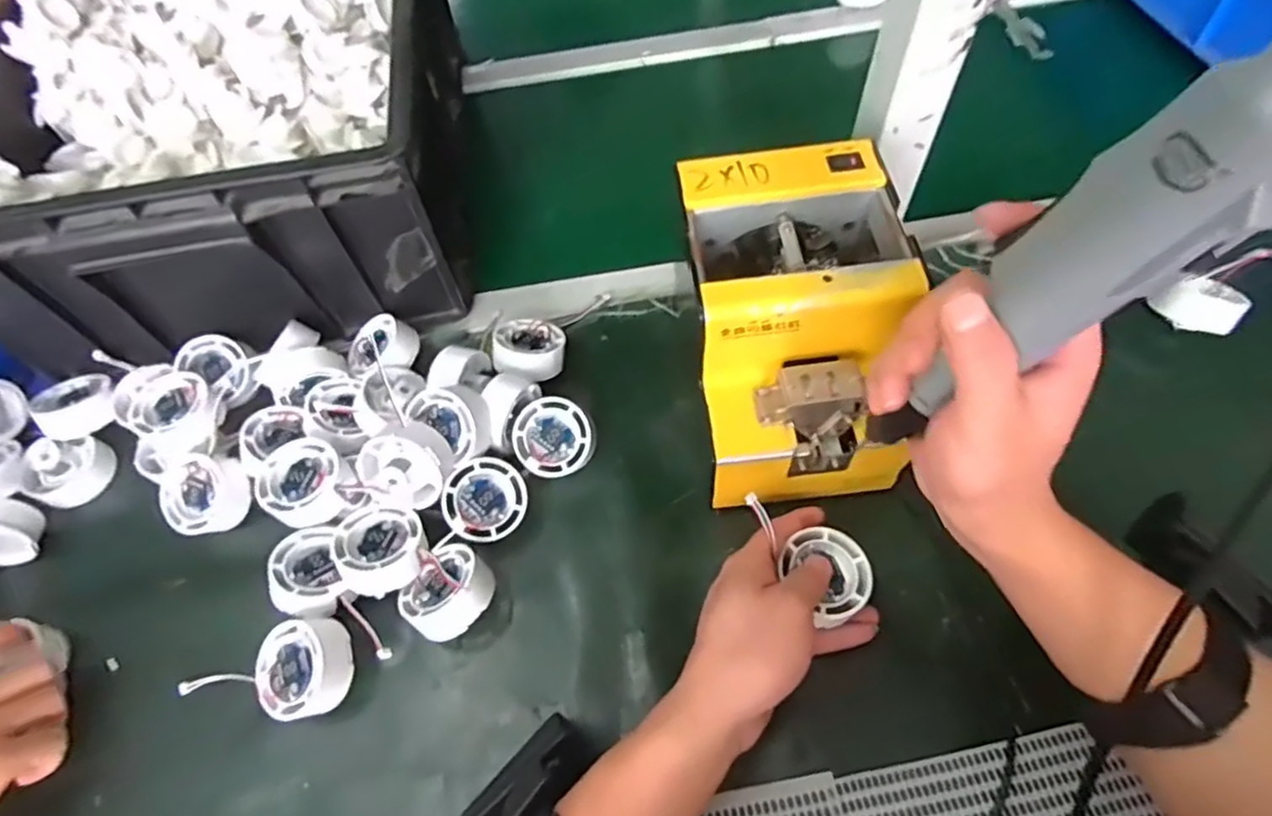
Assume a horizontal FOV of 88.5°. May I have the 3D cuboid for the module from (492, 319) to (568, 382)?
[{"bbox_3d":[-0.081,-0.043,0.500,0.054,0.025,0.056,-18,49,-28],"label":"module"}]

